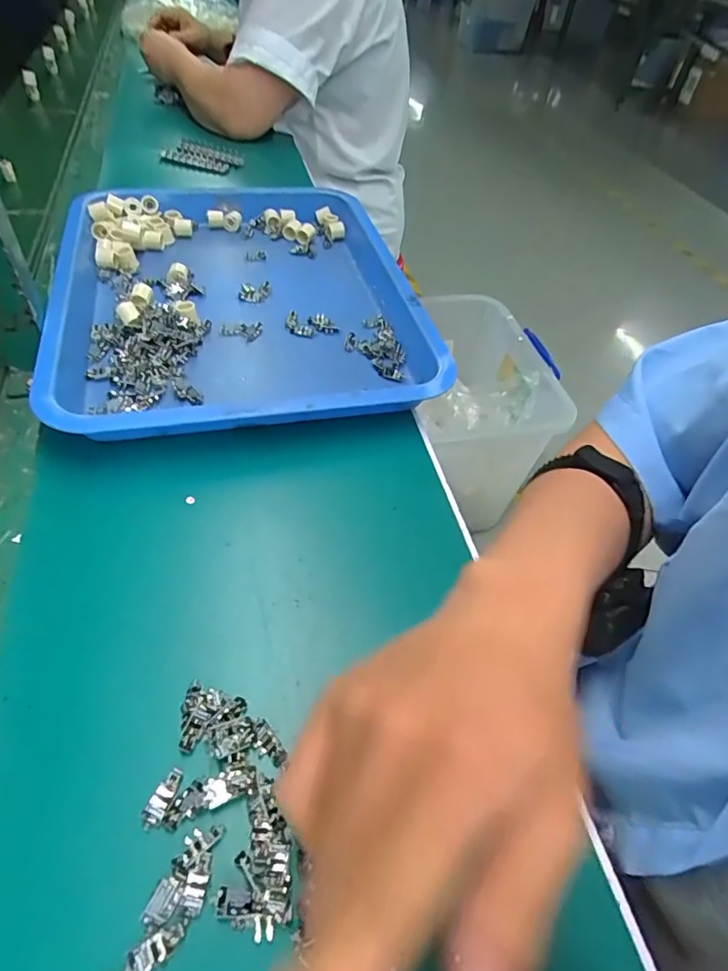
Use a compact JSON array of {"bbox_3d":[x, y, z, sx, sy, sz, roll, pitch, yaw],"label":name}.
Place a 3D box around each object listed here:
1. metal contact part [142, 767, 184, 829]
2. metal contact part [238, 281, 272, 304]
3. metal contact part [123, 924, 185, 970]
[{"bbox_3d":[-0.101,0.156,0.265,0.010,0.004,0.028,19,50,10],"label":"metal contact part"},{"bbox_3d":[-0.115,-0.205,0.558,0.031,0.004,0.041,3,49,-4],"label":"metal contact part"},{"bbox_3d":[-0.091,0.201,0.228,0.026,0.004,0.010,-25,56,-25],"label":"metal contact part"}]

